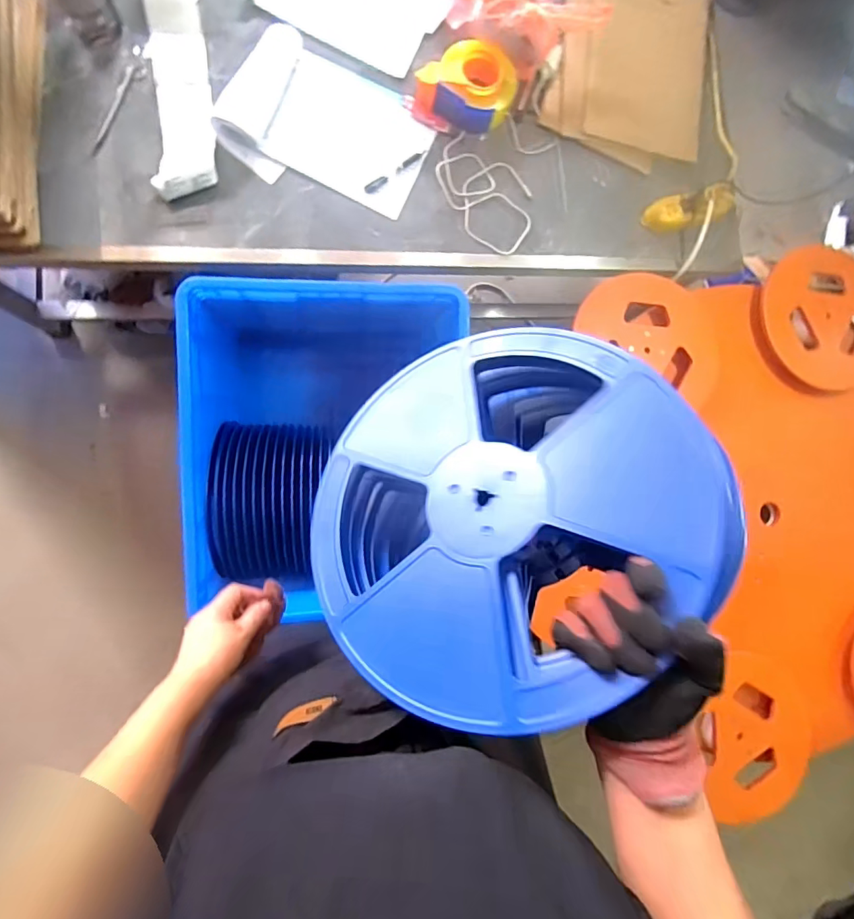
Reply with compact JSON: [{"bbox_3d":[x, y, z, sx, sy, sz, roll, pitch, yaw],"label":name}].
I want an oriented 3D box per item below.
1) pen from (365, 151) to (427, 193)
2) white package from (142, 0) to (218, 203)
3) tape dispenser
[{"bbox_3d":[-0.054,-0.522,0.869,0.132,0.009,0.018,-36,93,-10],"label":"pen"},{"bbox_3d":[-0.415,-0.632,0.803,0.093,0.028,0.394,-6,87,-10],"label":"white package"},{"bbox_3d":[0.069,-0.675,0.869,0.183,0.060,0.134,12,85,-8],"label":"tape dispenser"}]

